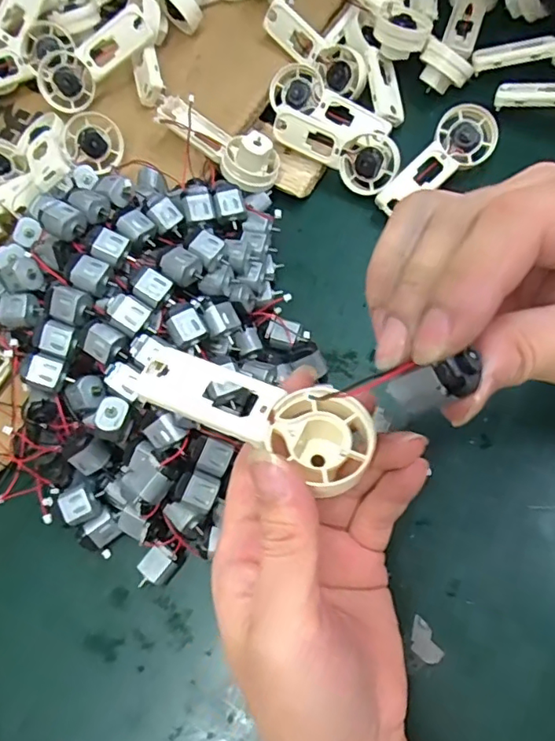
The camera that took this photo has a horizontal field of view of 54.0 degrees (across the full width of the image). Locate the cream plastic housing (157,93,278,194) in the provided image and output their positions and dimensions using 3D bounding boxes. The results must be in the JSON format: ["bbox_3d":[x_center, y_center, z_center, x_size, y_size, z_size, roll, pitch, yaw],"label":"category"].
[{"bbox_3d":[-0.045,-0.162,0.380,0.100,0.028,0.037,35,76,19],"label":"cream plastic housing"}]

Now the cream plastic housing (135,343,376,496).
[{"bbox_3d":[-0.009,0.017,0.214,0.094,0.024,0.034,20,72,0],"label":"cream plastic housing"}]

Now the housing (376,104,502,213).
[{"bbox_3d":[0.111,-0.138,0.374,0.039,0.031,0.091,40,78,19],"label":"housing"}]

